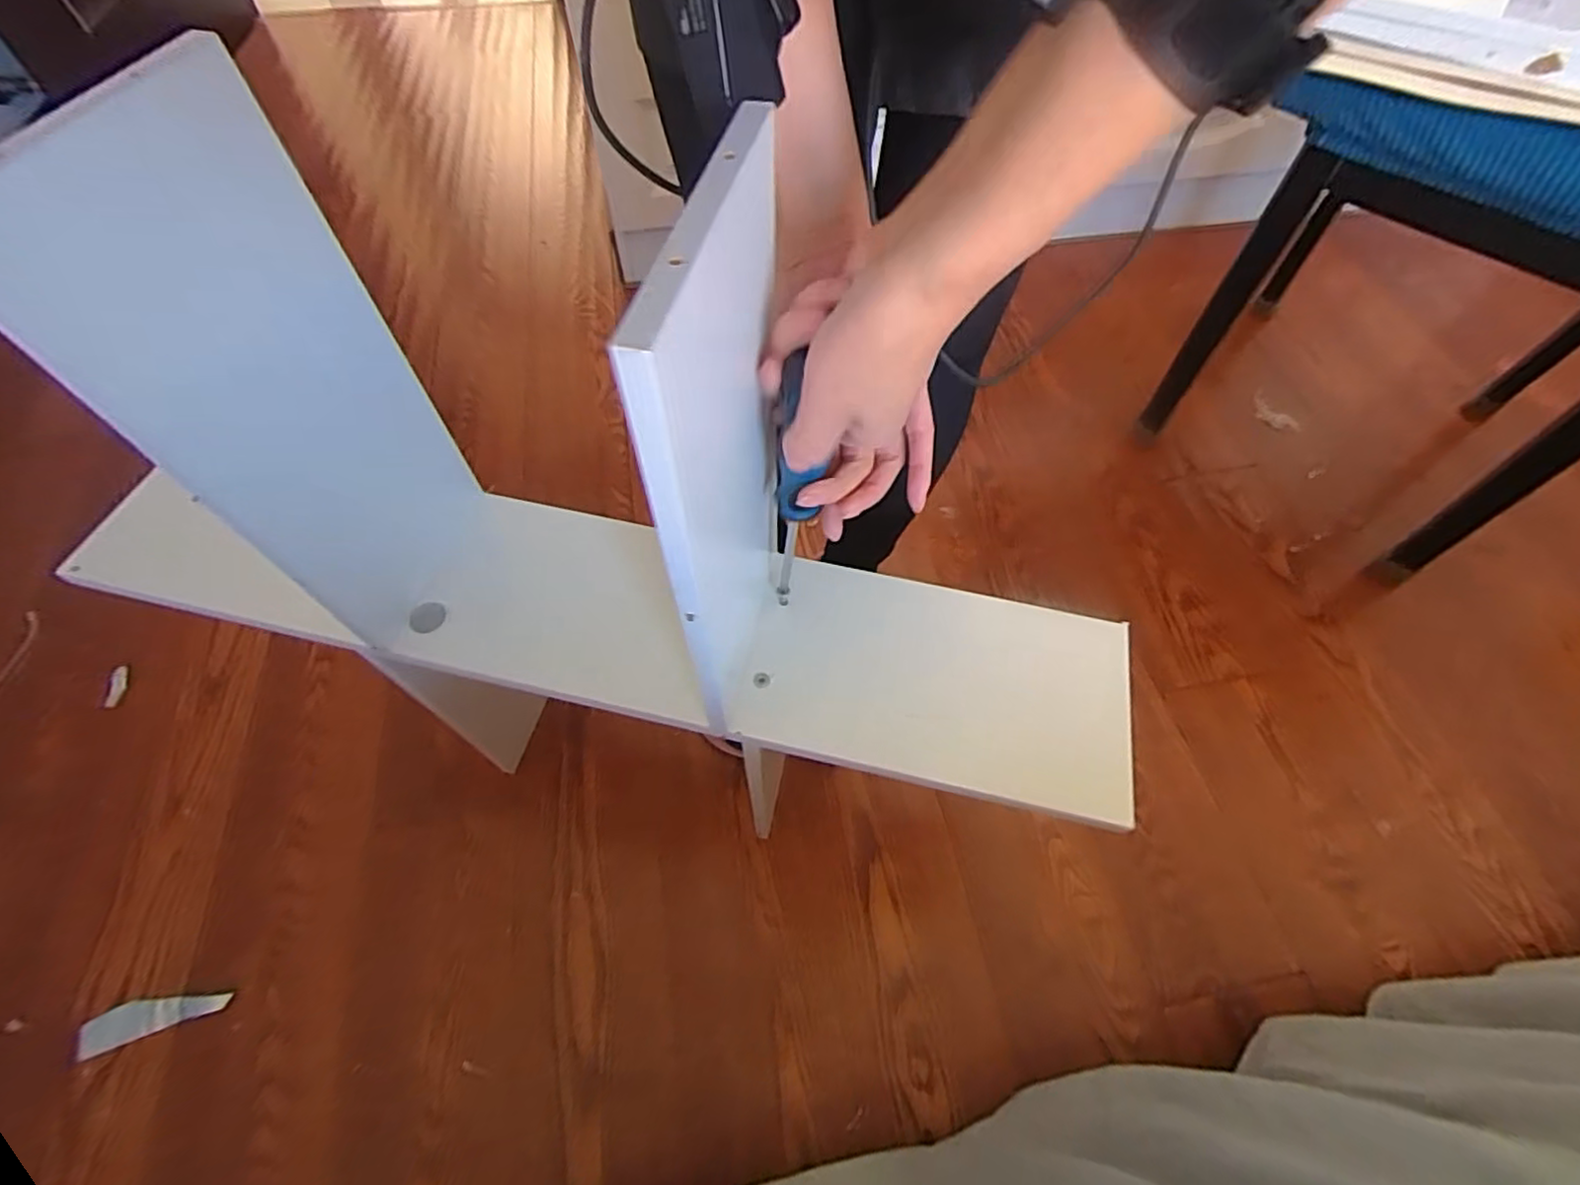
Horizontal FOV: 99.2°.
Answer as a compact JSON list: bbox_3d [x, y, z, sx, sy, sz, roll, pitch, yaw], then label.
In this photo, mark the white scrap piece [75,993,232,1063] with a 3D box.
[{"bbox_3d":[-0.585,0.388,0.615,0.120,0.010,0.032,-14,61,-9],"label":"white scrap piece"}]

